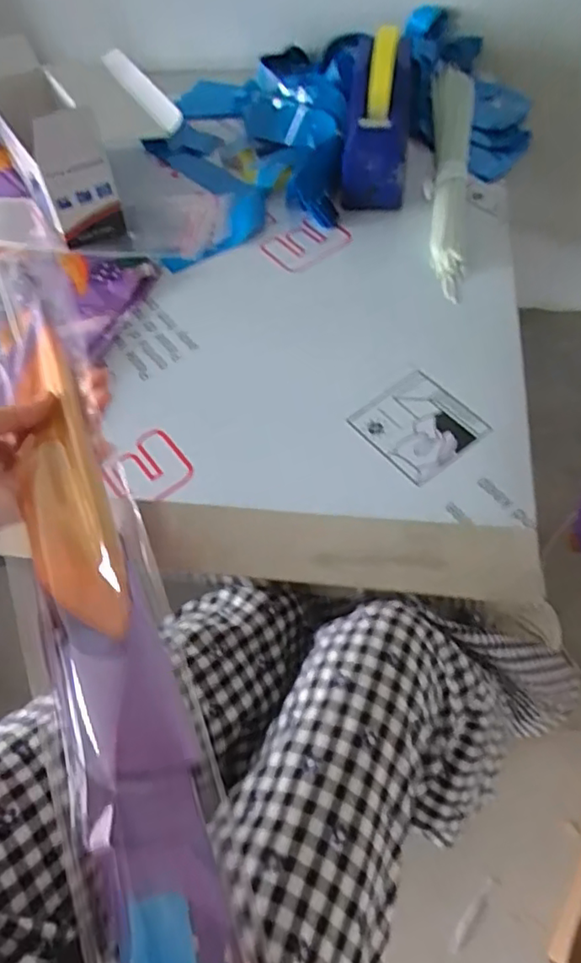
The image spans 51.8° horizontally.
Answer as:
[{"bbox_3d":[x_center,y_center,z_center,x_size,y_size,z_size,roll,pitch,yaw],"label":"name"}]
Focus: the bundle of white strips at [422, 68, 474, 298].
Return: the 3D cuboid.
[{"bbox_3d":[0.194,-0.385,0.733,0.050,0.029,0.448,6,58,8],"label":"bundle of white strips"}]

